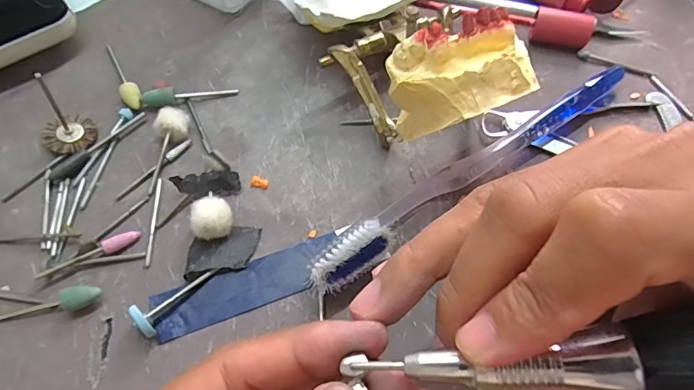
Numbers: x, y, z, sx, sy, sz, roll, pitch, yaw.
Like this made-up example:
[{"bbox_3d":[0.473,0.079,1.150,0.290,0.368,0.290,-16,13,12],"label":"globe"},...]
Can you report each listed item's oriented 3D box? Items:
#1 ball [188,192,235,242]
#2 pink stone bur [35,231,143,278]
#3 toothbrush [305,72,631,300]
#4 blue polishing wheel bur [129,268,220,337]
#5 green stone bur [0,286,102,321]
[{"bbox_3d":[-0.059,0.010,0.207,0.017,0.016,0.017,-1,62,1],"label":"ball"},{"bbox_3d":[-0.114,0.026,0.207,0.044,0.005,0.008,-22,64,-10],"label":"pink stone bur"},{"bbox_3d":[0.059,-0.014,0.215,0.184,0.022,0.022,-35,67,-16],"label":"toothbrush"},{"bbox_3d":[-0.070,0.044,0.195,0.037,0.012,0.013,-32,65,-30],"label":"blue polishing wheel bur"},{"bbox_3d":[-0.126,0.047,0.196,0.045,0.008,0.009,-16,62,8],"label":"green stone bur"}]

